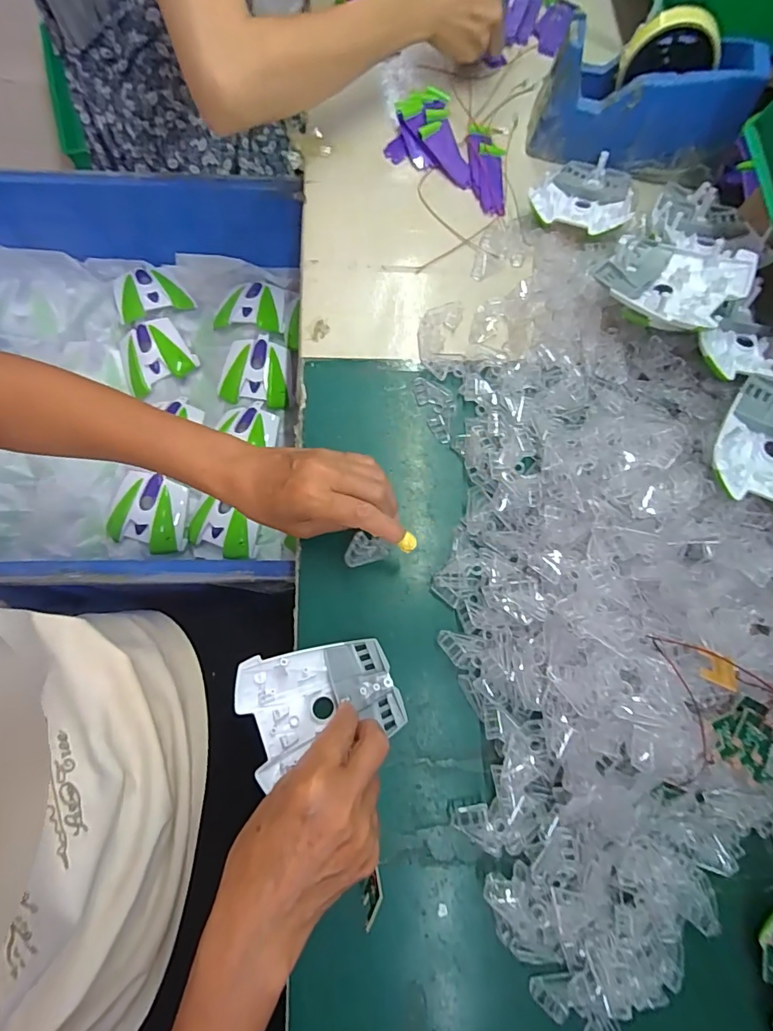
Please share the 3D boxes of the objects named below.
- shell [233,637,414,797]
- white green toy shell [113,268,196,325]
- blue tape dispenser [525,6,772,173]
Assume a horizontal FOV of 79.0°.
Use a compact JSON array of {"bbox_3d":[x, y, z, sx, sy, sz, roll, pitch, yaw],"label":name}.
[{"bbox_3d":[-0.049,0.134,0.342,0.109,0.025,0.079,-19,75,-5],"label":"shell"},{"bbox_3d":[-0.328,-0.307,0.647,0.095,0.037,0.094,-29,78,-10],"label":"white green toy shell"},{"bbox_3d":[0.254,-0.415,0.465,0.195,0.097,0.073,8,74,1],"label":"blue tape dispenser"}]

